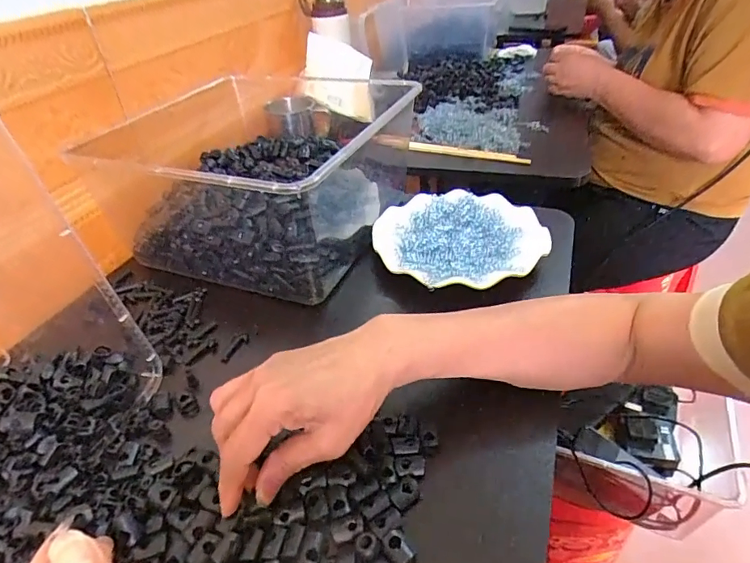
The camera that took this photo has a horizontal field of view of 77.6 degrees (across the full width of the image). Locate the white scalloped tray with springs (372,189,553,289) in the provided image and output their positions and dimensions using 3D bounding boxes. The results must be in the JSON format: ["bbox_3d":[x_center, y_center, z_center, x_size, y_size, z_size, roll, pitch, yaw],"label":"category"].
[{"bbox_3d":[0.091,-0.051,0.521,0.178,0.025,0.179,-33,46,-32],"label":"white scalloped tray with springs"}]

